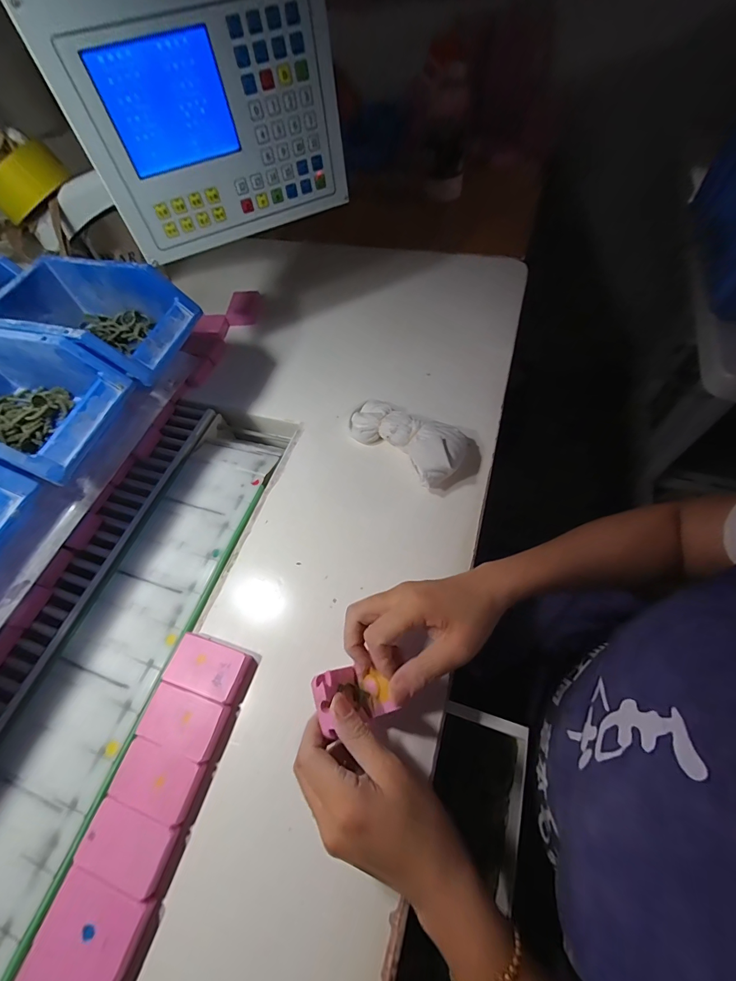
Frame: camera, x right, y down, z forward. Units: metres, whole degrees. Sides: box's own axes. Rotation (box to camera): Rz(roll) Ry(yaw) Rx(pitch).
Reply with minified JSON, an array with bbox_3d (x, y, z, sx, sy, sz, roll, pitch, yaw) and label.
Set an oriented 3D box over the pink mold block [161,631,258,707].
[{"bbox_3d":[-0.151,0.171,0.358,0.076,0.020,0.044,14,62,12],"label":"pink mold block"}]

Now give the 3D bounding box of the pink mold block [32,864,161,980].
[{"bbox_3d":[-0.199,0.319,0.275,0.077,0.017,0.045,16,63,13],"label":"pink mold block"}]

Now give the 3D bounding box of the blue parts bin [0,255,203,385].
[{"bbox_3d":[-0.299,-0.185,0.410,0.180,0.071,0.121,10,62,11],"label":"blue parts bin"}]

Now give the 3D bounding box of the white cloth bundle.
[{"bbox_3d":[0.049,-0.070,0.465,0.157,0.051,0.087,37,69,22],"label":"white cloth bundle"}]

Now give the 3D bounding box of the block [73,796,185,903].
[{"bbox_3d":[-0.188,0.281,0.296,0.075,0.016,0.044,13,62,11],"label":"block"}]

